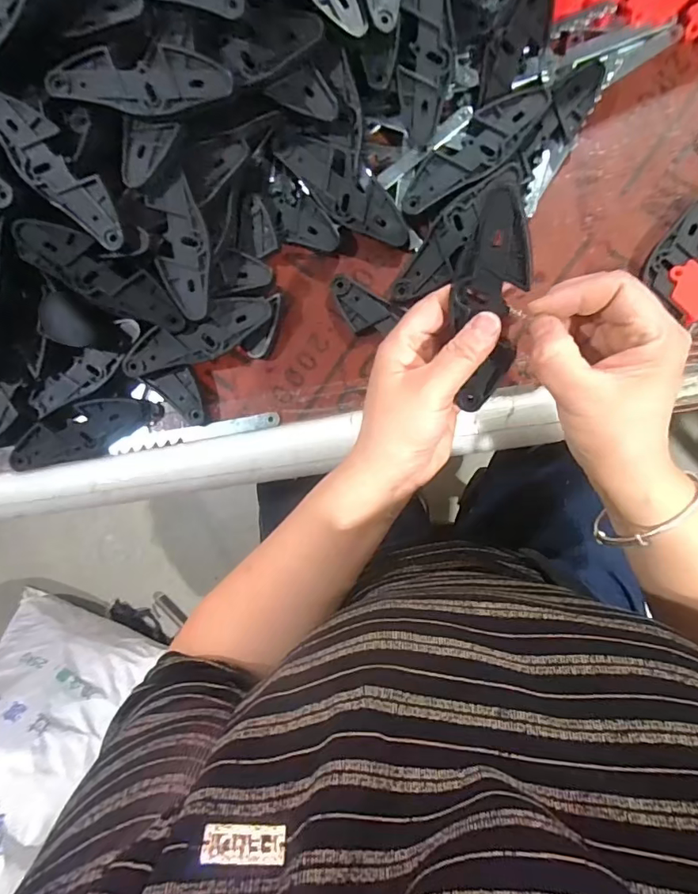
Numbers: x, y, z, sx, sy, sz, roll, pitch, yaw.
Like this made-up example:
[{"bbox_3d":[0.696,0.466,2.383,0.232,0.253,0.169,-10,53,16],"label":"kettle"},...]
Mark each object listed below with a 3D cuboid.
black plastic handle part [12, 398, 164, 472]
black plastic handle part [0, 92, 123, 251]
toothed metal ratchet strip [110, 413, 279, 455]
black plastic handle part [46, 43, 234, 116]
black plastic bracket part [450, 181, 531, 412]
[{"bbox_3d":[-0.228,-0.014,0.415,0.136,0.011,0.046,-11,88,6],"label":"black plastic handle part"},{"bbox_3d":[-0.205,-0.193,0.340,0.038,0.009,0.124,-40,99,4],"label":"black plastic handle part"},{"bbox_3d":[-0.132,-0.013,0.414,0.146,0.004,0.016,-9,87,2],"label":"toothed metal ratchet strip"},{"bbox_3d":[-0.138,-0.244,0.323,0.120,0.011,0.038,9,91,7],"label":"black plastic handle part"},{"bbox_3d":[0.079,-0.077,0.275,0.035,0.014,0.124,1,125,7],"label":"black plastic bracket part"}]

